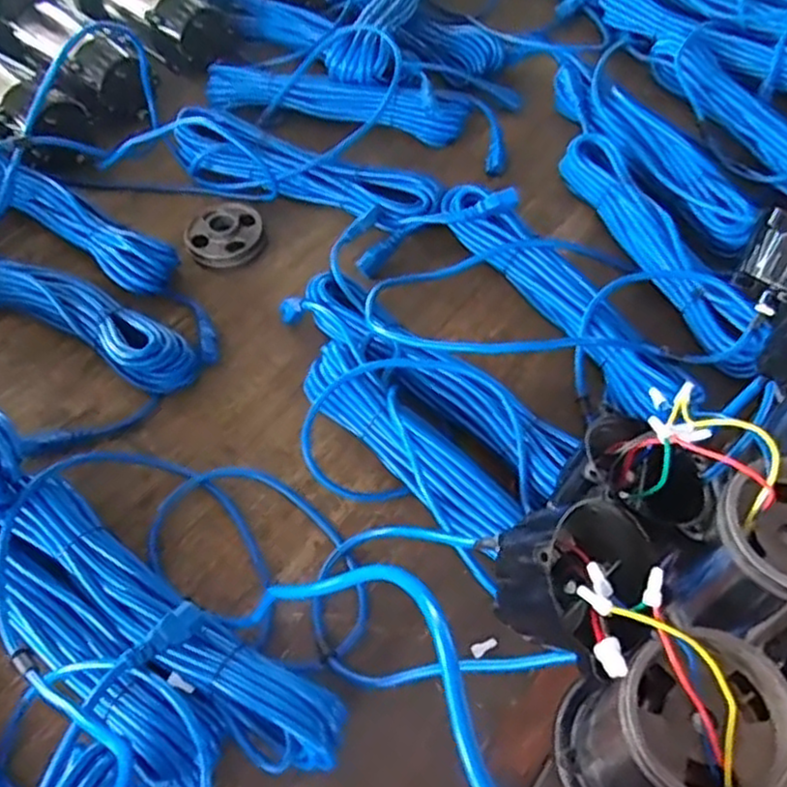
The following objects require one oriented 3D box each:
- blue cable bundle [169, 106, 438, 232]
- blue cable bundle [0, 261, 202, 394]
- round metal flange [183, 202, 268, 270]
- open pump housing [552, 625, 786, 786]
[{"bbox_3d":[-0.107,-0.260,0.841,0.337,0.057,0.083,22,60,15],"label":"blue cable bundle"},{"bbox_3d":[-0.359,-0.088,0.734,0.349,0.048,0.080,19,60,13],"label":"blue cable bundle"},{"bbox_3d":[-0.196,-0.185,0.811,0.086,0.026,0.090,-1,57,1],"label":"round metal flange"},{"bbox_3d":[0.163,0.208,0.427,0.092,0.156,0.093,-38,64,-21],"label":"open pump housing"}]

